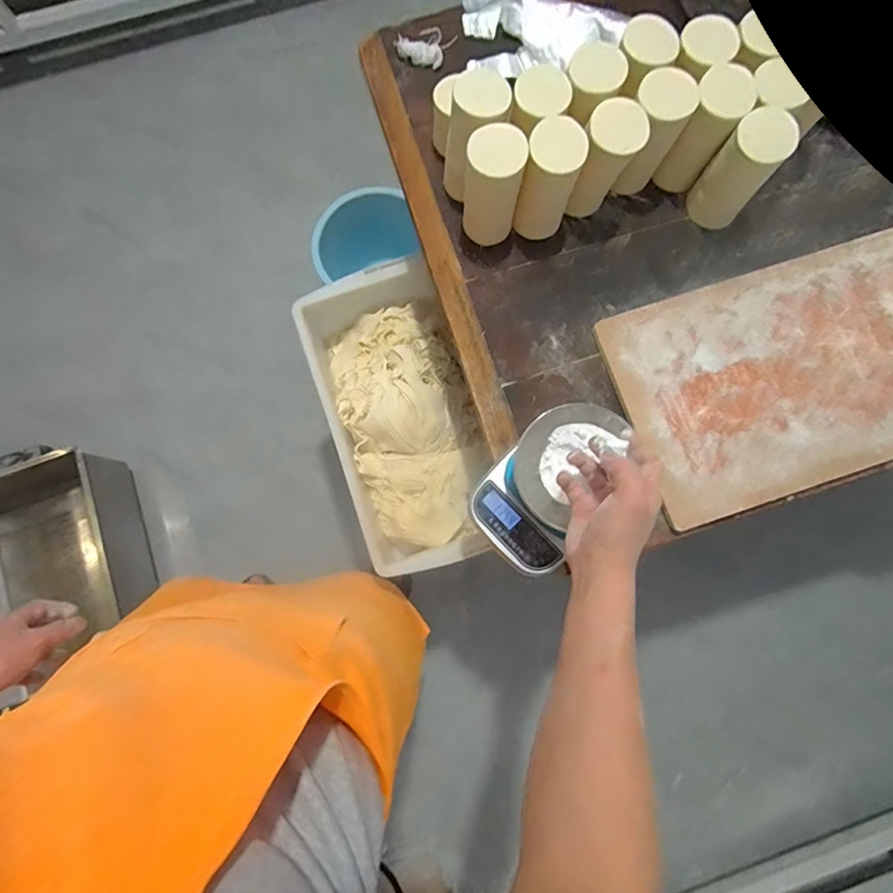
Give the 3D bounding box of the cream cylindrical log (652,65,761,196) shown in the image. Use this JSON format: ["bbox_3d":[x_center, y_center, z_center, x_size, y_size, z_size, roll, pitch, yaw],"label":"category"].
[{"bbox_3d":[0.343,-0.419,0.664,0.063,0.131,0.068,0,79,1],"label":"cream cylindrical log"}]

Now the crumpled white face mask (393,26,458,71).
[{"bbox_3d":[-0.035,-0.617,0.760,0.081,0.020,0.070,17,79,4],"label":"crumpled white face mask"}]

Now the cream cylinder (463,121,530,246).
[{"bbox_3d":[0.060,-0.337,0.645,0.072,0.142,0.067,4,79,1],"label":"cream cylinder"}]

